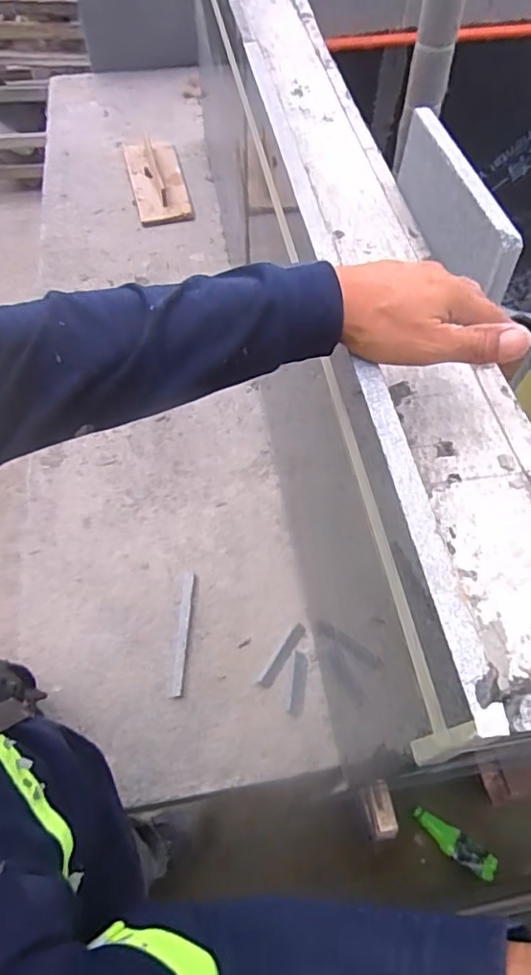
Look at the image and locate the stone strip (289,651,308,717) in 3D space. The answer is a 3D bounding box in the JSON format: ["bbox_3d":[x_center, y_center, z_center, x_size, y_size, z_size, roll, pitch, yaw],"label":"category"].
[{"bbox_3d":[0.046,0.270,0.766,0.019,0.004,0.083,7,59,3],"label":"stone strip"}]

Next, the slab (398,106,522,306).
[{"bbox_3d":[0.200,-0.294,0.590,0.023,0.089,0.247,-10,60,-7],"label":"slab"}]

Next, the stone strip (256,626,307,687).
[{"bbox_3d":[0.024,0.235,0.778,0.018,0.004,0.101,32,63,16],"label":"stone strip"}]

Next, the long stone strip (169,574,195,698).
[{"bbox_3d":[-0.121,0.207,0.799,0.016,0.008,0.174,3,59,0],"label":"long stone strip"}]

